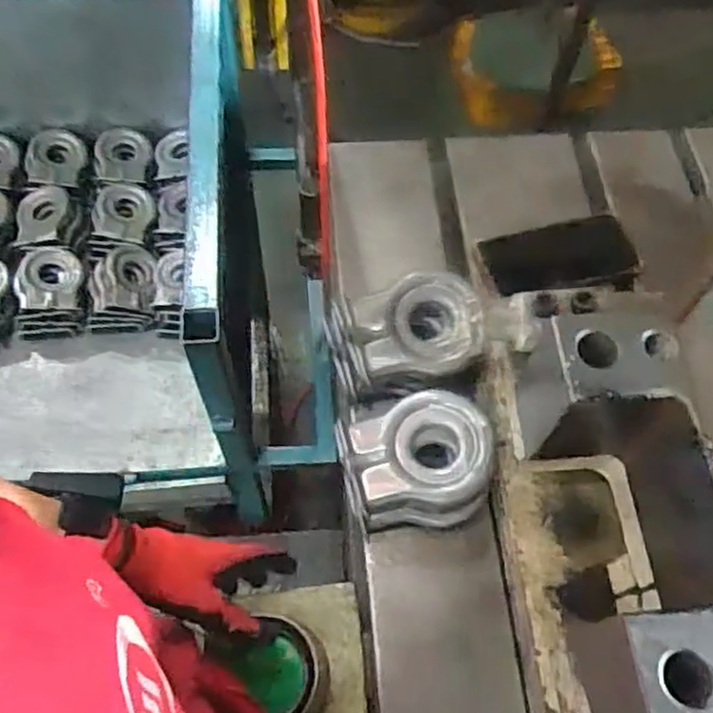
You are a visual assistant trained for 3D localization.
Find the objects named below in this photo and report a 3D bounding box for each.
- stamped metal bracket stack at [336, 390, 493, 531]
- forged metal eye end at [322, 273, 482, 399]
[{"bbox_3d":[0.048,0.090,0.623,0.126,0.064,0.106,1,63,-3],"label":"stamped metal bracket stack"},{"bbox_3d":[0.045,-0.018,0.657,0.133,0.061,0.093,-8,64,-8],"label":"forged metal eye end"}]

